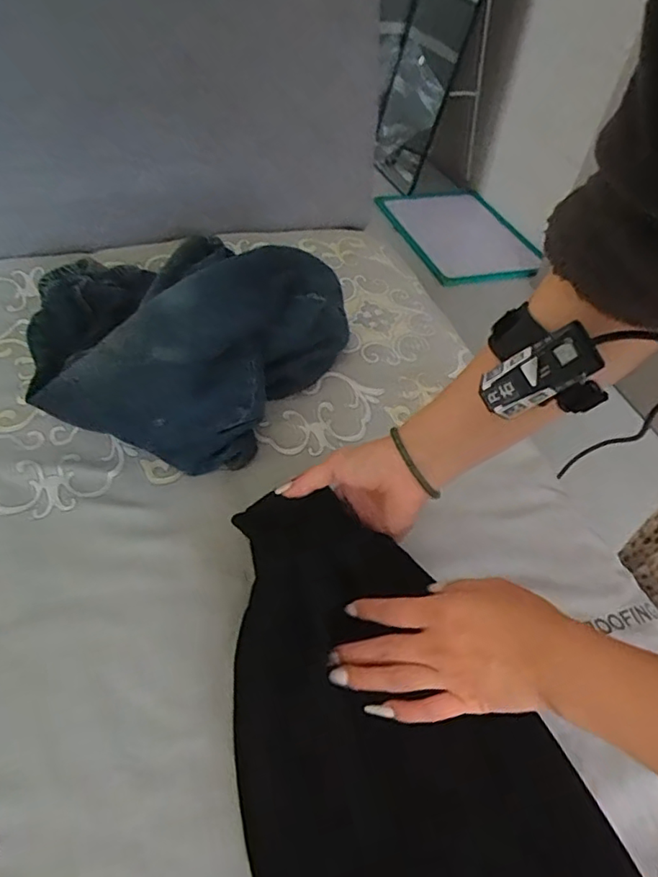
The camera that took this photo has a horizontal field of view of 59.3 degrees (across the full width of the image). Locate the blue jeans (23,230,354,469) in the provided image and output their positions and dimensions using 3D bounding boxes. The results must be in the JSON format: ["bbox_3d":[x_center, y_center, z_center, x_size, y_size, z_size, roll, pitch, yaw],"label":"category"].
[{"bbox_3d":[-0.136,-0.114,0.627,0.320,0.149,0.263,-7,50,-14],"label":"blue jeans"}]

